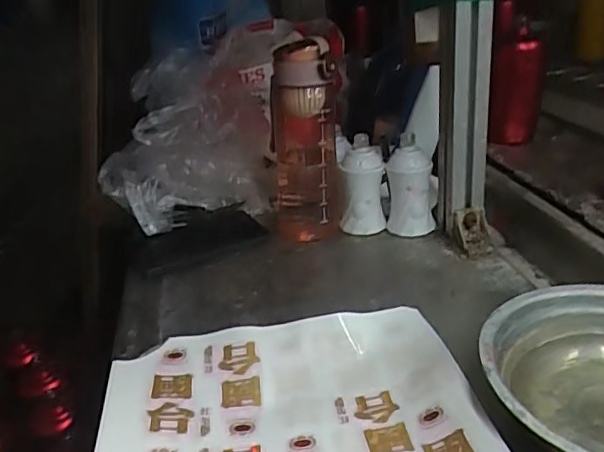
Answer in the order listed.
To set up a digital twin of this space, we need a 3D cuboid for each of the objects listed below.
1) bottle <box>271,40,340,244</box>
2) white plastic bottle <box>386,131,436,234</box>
[{"bbox_3d":[0.001,-0.101,0.686,0.086,0.220,0.088,-7,24,1],"label":"bottle"},{"bbox_3d":[0.131,-0.048,0.694,0.053,0.107,0.048,-7,24,1],"label":"white plastic bottle"}]

